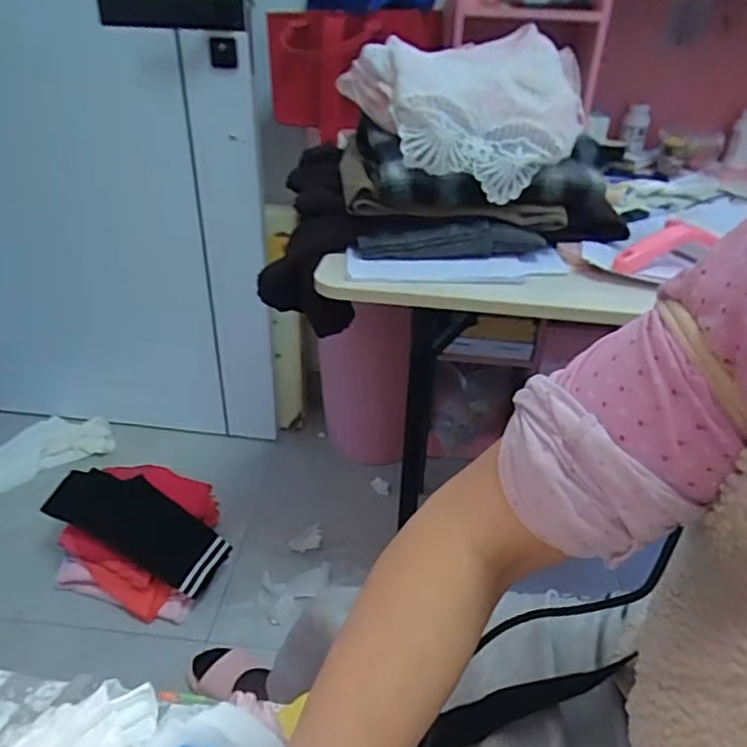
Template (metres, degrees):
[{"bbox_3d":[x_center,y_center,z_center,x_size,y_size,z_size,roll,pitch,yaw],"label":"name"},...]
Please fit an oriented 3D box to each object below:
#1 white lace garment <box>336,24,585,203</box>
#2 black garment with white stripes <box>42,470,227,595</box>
[{"bbox_3d":[0.115,-0.313,0.719,0.254,0.136,0.196,-4,33,-9],"label":"white lace garment"},{"bbox_3d":[-0.461,0.300,1.196,0.351,0.057,0.163,29,54,1],"label":"black garment with white stripes"}]

